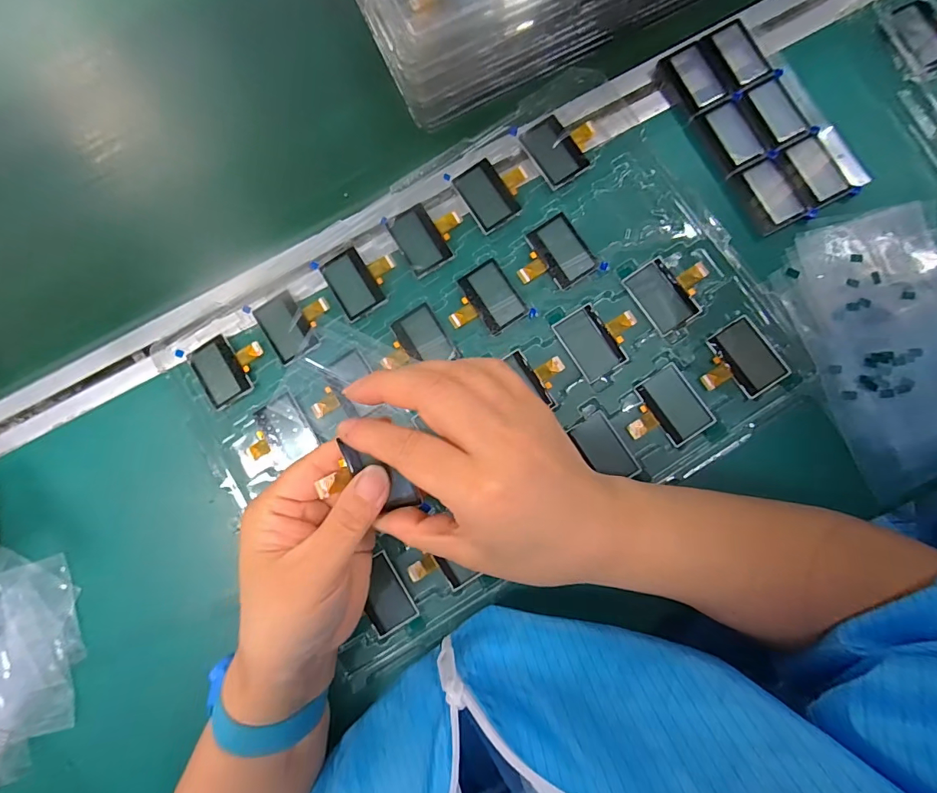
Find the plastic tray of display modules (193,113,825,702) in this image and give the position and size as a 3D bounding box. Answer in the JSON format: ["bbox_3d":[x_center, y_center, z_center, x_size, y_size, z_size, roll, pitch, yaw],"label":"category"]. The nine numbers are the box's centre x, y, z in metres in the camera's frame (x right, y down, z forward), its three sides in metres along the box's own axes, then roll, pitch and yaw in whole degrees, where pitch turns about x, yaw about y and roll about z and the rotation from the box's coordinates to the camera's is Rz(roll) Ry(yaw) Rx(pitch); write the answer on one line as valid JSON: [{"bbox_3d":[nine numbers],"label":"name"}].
[{"bbox_3d":[0.009,-0.016,0.294,0.353,0.014,0.248,-33,82,0],"label":"plastic tray of display modules"}]

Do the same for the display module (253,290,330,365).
[{"bbox_3d":[-0.121,-0.053,0.306,0.047,0.004,0.047,-33,82,0],"label":"display module"}]

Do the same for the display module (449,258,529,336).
[{"bbox_3d":[0.009,-0.063,0.299,0.047,0.004,0.045,-33,82,0],"label":"display module"}]

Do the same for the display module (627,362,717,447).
[{"bbox_3d":[0.125,0.010,0.283,0.048,0.004,0.046,-34,82,0],"label":"display module"}]

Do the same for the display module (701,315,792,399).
[{"bbox_3d":[0.172,-0.021,0.282,0.046,0.005,0.046,-35,82,0],"label":"display module"}]

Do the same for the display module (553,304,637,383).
[{"bbox_3d":[0.088,-0.040,0.290,0.048,0.004,0.045,-30,82,0],"label":"display module"}]

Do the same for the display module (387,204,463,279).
[{"bbox_3d":[-0.027,-0.113,0.306,0.045,0.004,0.046,-30,82,0],"label":"display module"}]

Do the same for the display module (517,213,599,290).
[{"bbox_3d":[0.056,-0.094,0.298,0.047,0.004,0.046,-33,82,0],"label":"display module"}]

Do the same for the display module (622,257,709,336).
[{"bbox_3d":[0.134,-0.071,0.290,0.047,0.004,0.045,-33,82,0],"label":"display module"}]

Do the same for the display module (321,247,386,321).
[{"bbox_3d":[-0.081,-0.079,0.309,0.028,0.004,0.044,-32,82,0],"label":"display module"}]

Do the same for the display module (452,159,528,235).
[{"bbox_3d":[0.019,-0.144,0.305,0.046,0.004,0.046,-33,82,0],"label":"display module"}]

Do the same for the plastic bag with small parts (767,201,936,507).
[{"bbox_3d":[0.271,-0.031,0.274,0.113,0.011,0.172,-19,84,4],"label":"plastic bag with small parts"}]

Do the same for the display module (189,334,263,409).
[{"bbox_3d":[-0.167,-0.022,0.307,0.047,0.004,0.044,-33,82,0],"label":"display module"}]

